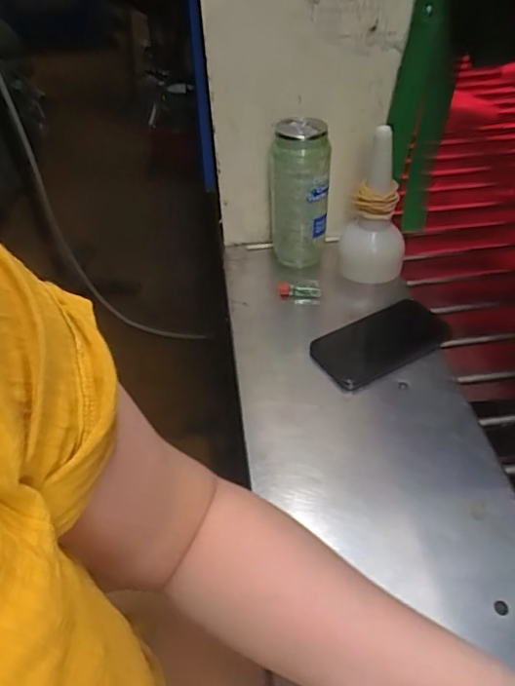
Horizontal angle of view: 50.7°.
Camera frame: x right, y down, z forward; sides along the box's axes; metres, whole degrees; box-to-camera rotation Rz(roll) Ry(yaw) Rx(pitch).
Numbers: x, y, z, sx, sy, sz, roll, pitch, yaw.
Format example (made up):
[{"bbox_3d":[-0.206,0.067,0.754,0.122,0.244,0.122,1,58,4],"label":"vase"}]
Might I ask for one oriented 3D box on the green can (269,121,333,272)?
[{"bbox_3d":[0.054,-0.179,0.698,0.072,0.196,0.057,0,41,2],"label":"green can"}]

